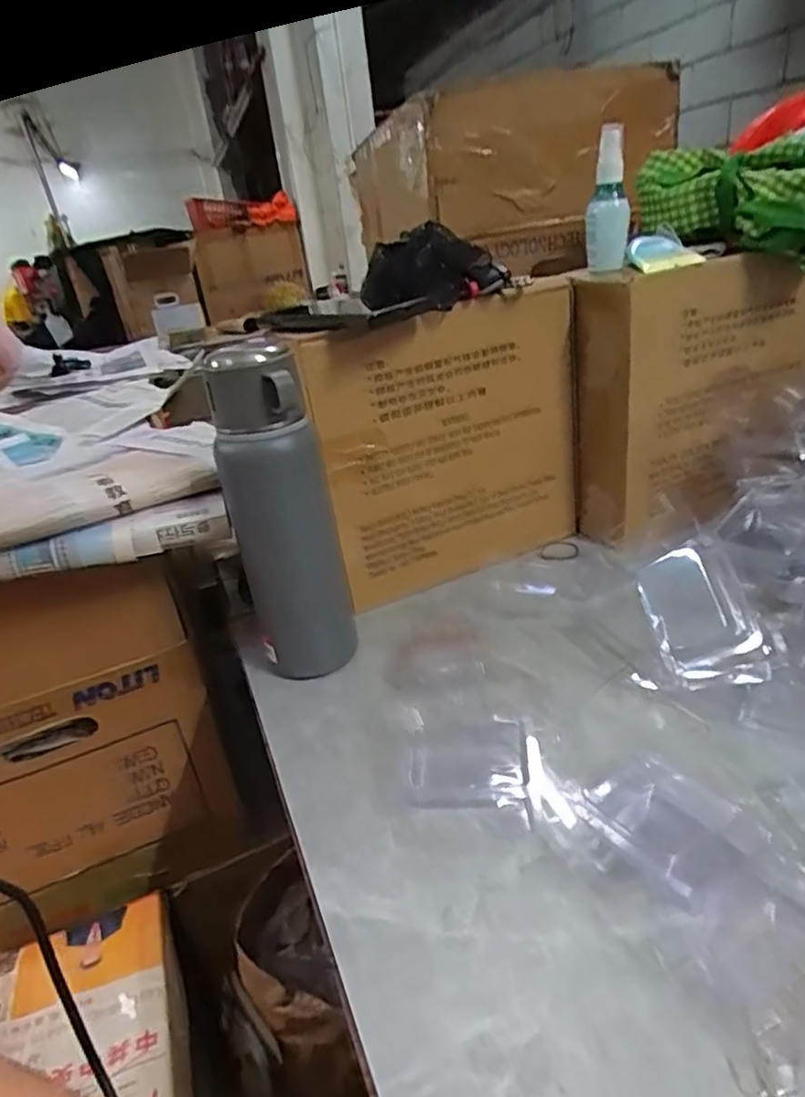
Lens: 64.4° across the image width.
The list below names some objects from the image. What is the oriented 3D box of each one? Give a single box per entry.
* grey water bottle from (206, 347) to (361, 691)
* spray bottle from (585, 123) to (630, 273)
[{"bbox_3d":[-0.097,-0.024,0.516,0.081,0.261,0.083,-13,28,-11],"label":"grey water bottle"},{"bbox_3d":[0.193,-0.327,0.601,0.035,0.116,0.028,6,30,25],"label":"spray bottle"}]

